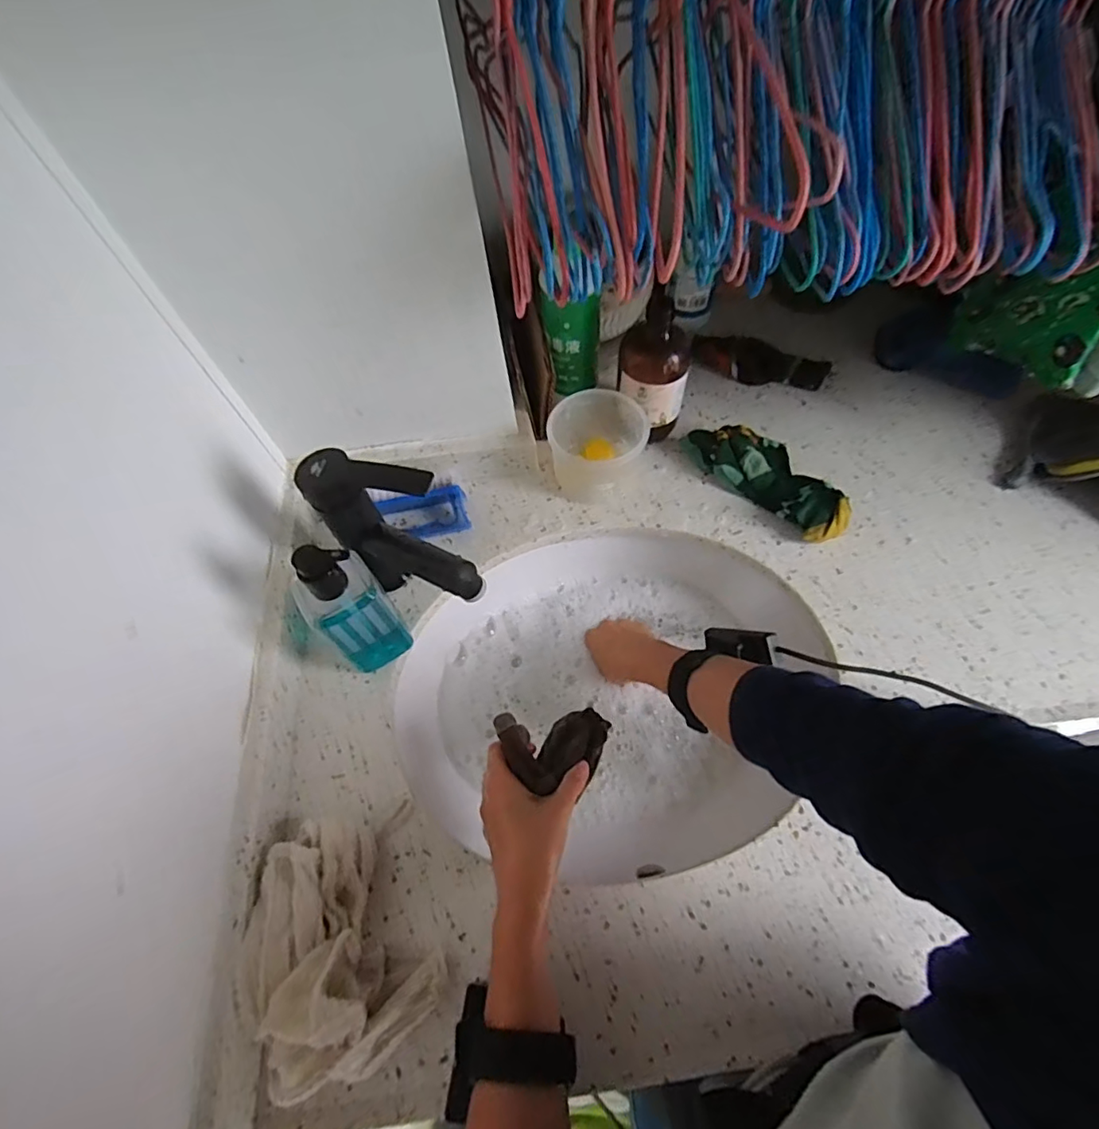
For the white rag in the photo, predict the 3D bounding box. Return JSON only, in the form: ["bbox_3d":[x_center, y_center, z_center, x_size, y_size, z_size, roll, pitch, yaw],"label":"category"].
[{"bbox_3d":[-0.151,0.269,0.392,0.129,0.068,0.159,-19,63,-7],"label":"white rag"}]

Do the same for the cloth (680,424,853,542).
[{"bbox_3d":[0.229,-0.094,0.573,0.068,0.038,0.176,-42,67,-17],"label":"cloth"}]

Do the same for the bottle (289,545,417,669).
[{"bbox_3d":[-0.168,0.035,0.466,0.059,0.163,0.061,-38,66,-16],"label":"bottle"}]

